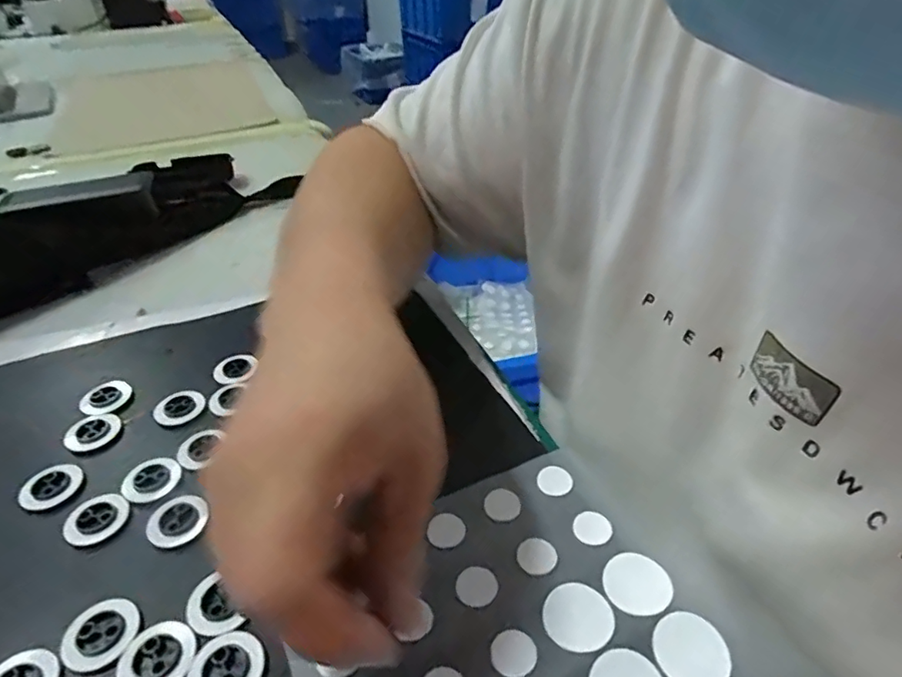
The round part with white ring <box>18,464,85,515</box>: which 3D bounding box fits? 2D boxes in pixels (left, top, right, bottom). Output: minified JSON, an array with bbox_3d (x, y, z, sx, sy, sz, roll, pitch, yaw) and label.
[{"bbox_3d":[-0.207,0.077,0.280,0.027,0.004,0.028,-1,37,1],"label":"round part with white ring"}]

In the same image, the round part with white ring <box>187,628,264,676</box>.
[{"bbox_3d":[-0.088,0.126,0.209,0.027,0.004,0.029,-1,37,1],"label":"round part with white ring"}]

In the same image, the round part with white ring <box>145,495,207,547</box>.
[{"bbox_3d":[-0.134,0.088,0.263,0.026,0.004,0.026,-1,37,1],"label":"round part with white ring"}]

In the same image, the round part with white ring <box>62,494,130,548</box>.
[{"bbox_3d":[-0.174,0.088,0.265,0.025,0.004,0.027,-1,37,1],"label":"round part with white ring"}]

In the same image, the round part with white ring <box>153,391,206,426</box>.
[{"bbox_3d":[-0.163,0.041,0.325,0.028,0.005,0.022,-25,43,-28],"label":"round part with white ring"}]

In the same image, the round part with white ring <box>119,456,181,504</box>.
[{"bbox_3d":[-0.157,0.073,0.283,0.028,0.004,0.027,-1,37,1],"label":"round part with white ring"}]

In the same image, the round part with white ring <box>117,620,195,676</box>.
[{"bbox_3d":[-0.116,0.124,0.212,0.027,0.004,0.026,-1,37,1],"label":"round part with white ring"}]

